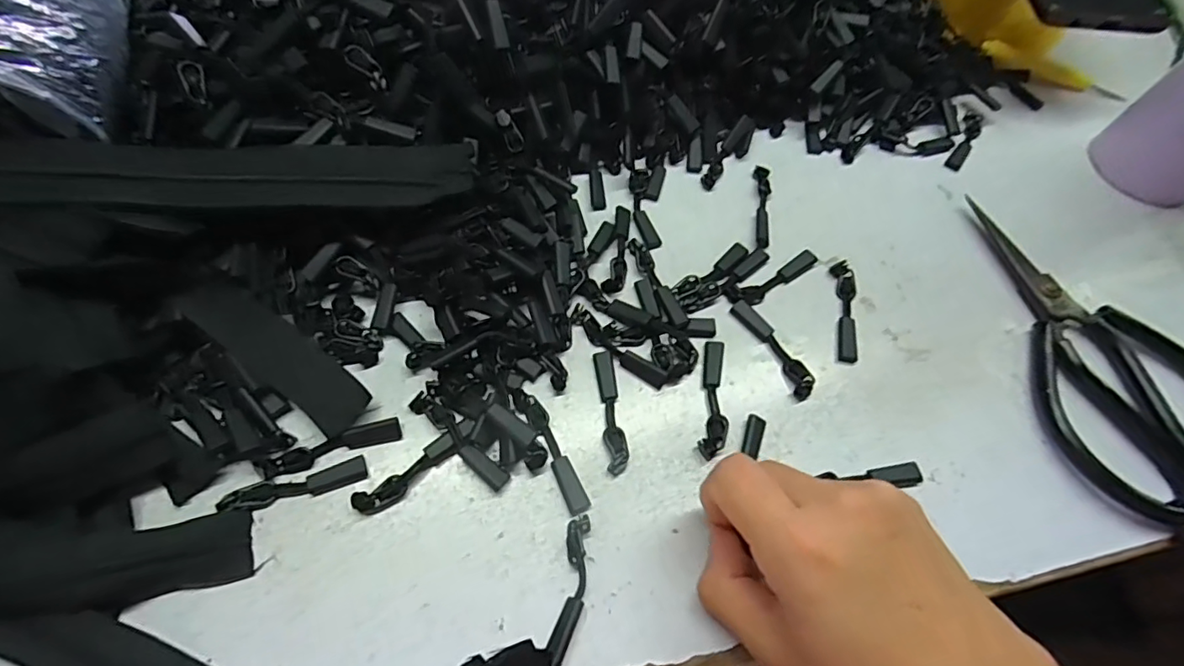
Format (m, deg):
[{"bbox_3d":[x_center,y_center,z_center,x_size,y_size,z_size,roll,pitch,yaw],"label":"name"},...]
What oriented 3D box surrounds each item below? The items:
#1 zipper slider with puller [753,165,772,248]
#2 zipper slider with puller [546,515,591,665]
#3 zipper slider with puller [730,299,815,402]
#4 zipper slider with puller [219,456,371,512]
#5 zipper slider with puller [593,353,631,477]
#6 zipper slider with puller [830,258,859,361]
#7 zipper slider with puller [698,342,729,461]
[{"bbox_3d":[0.099,-0.074,0.313,0.010,0.004,0.058,7,63,-1],"label":"zipper slider with puller"},{"bbox_3d":[-0.008,0.101,0.216,0.010,0.007,0.053,10,63,1],"label":"zipper slider with puller"},{"bbox_3d":[0.091,0.007,0.272,0.012,0.005,0.057,-26,68,-16],"label":"zipper slider with puller"},{"bbox_3d":[-0.124,0.064,0.227,0.056,0.006,0.011,-15,65,-12],"label":"zipper slider with puller"},{"bbox_3d":[0.009,0.036,0.252,0.010,0.005,0.058,-5,64,-7],"label":"zipper slider with puller"},{"bbox_3d":[0.133,-0.012,0.284,0.012,0.007,0.057,8,63,-1],"label":"zipper slider with puller"},{"bbox_3d":[0.058,0.031,0.258,0.012,0.005,0.057,10,63,0],"label":"zipper slider with puller"}]

